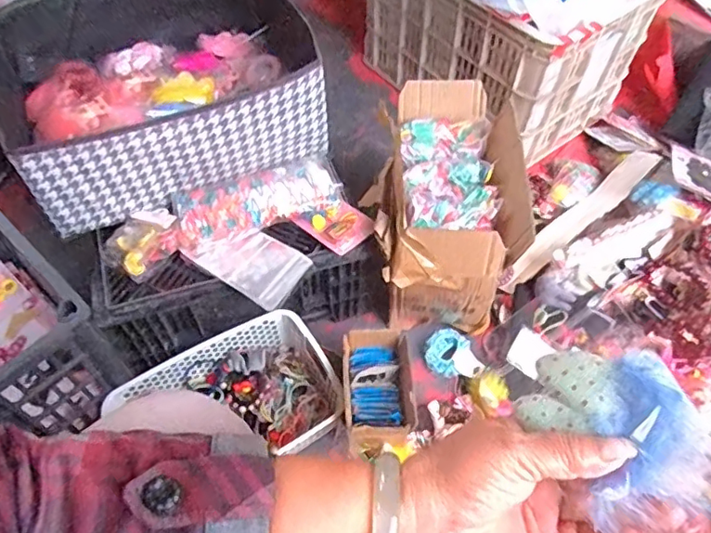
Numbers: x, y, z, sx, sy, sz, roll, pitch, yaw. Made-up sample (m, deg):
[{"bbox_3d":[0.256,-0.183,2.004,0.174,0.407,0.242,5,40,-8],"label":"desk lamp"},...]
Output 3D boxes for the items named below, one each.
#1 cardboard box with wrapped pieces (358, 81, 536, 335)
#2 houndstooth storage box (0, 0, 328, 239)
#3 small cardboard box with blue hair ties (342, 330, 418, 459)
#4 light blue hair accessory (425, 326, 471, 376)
[{"bbox_3d":[0.133,-0.092,0.892,0.208,0.233,0.335,1,56,0],"label":"cardboard box with wrapped pieces"},{"bbox_3d":[-0.282,-0.278,0.817,0.426,0.147,0.369,-25,60,-16],"label":"houndstooth storage box"},{"bbox_3d":[0.035,0.167,0.776,0.096,0.052,0.155,-4,56,-3],"label":"small cardboard box with blue hair ties"},{"bbox_3d":[0.143,0.135,0.886,0.059,0.015,0.079,22,59,14],"label":"light blue hair accessory"}]

